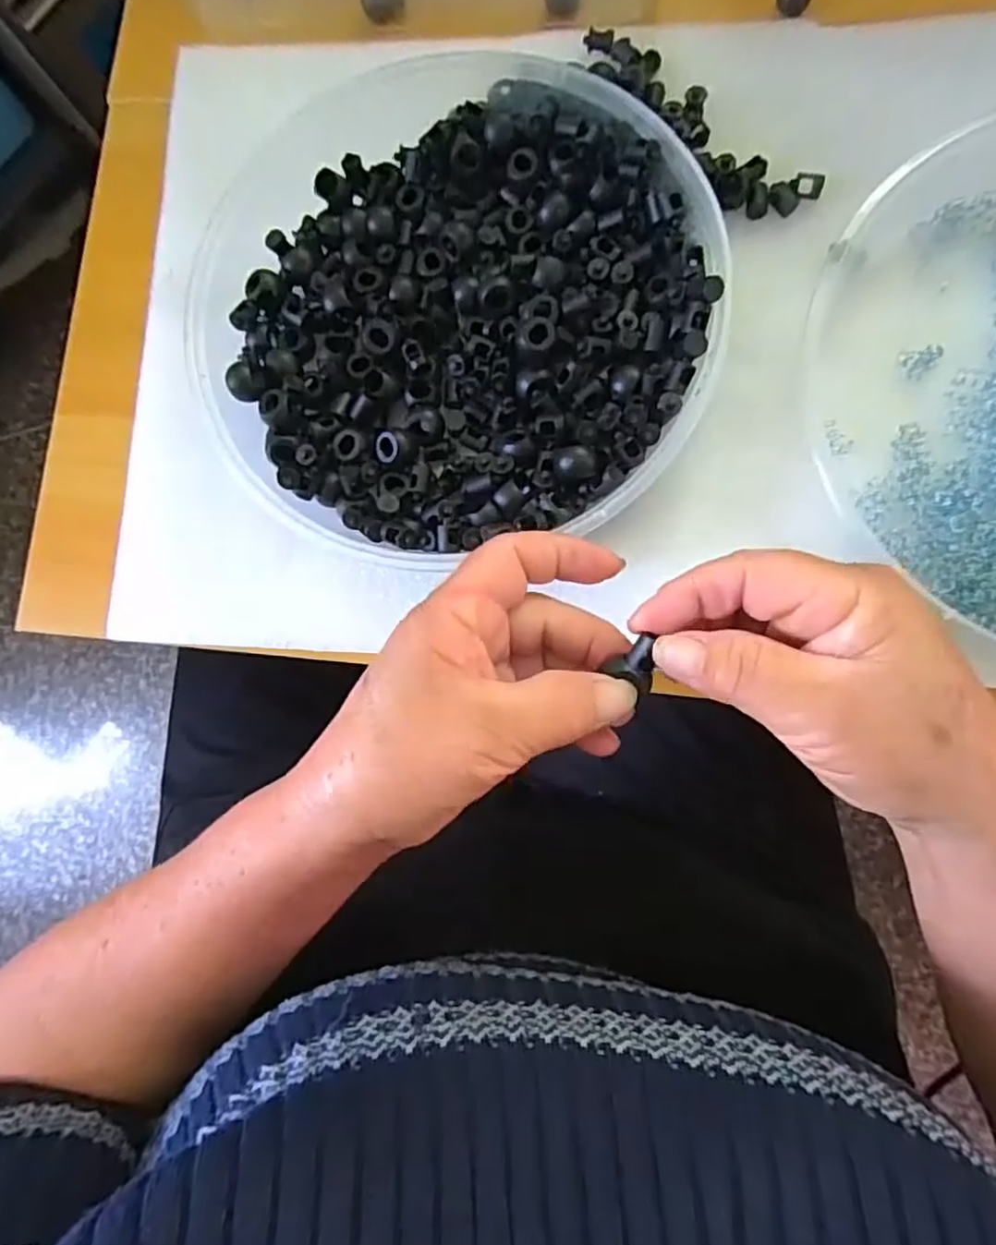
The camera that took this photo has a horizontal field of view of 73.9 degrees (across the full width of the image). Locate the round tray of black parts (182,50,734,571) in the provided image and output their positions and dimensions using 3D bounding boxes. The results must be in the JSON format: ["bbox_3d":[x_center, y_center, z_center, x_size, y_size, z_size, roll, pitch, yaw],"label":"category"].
[{"bbox_3d":[-0.027,-0.156,0.307,0.231,0.038,0.257,-19,82,4],"label":"round tray of black parts"}]

